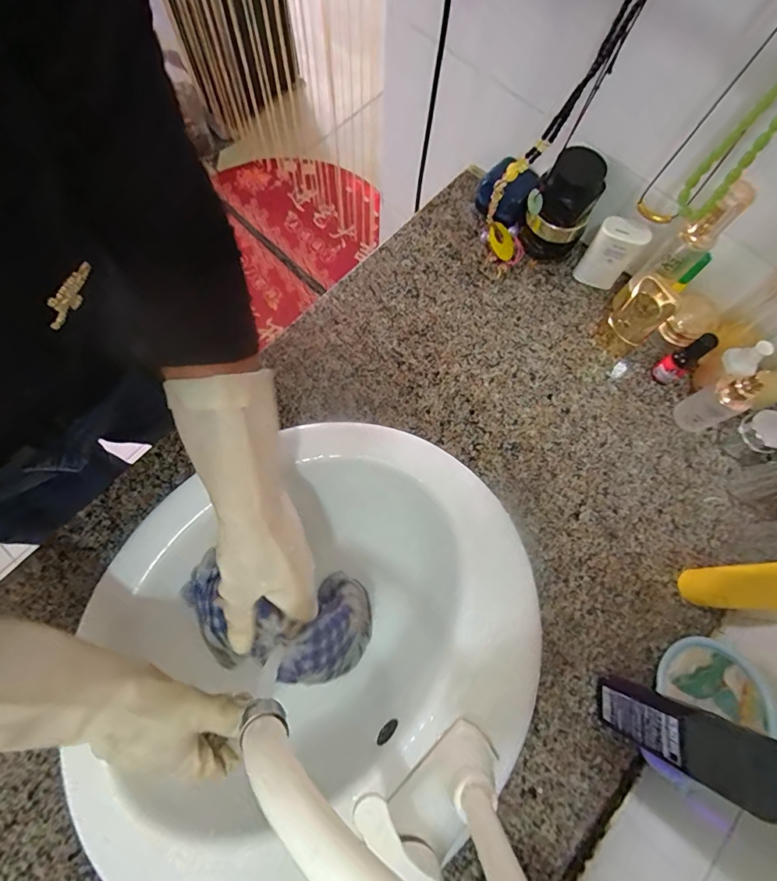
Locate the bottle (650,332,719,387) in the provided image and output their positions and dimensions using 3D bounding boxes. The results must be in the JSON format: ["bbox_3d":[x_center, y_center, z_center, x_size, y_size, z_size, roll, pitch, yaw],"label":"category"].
[{"bbox_3d":[0.351,-0.098,0.529,0.031,0.089,0.029,1,73,-2],"label":"bottle"}]

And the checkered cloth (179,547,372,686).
[{"bbox_3d":[-0.111,0.178,0.447,0.184,0.153,0.099,10,73,1],"label":"checkered cloth"}]

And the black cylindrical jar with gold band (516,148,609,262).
[{"bbox_3d":[0.216,-0.286,0.553,0.068,0.135,0.058,37,75,9],"label":"black cylindrical jar with gold band"}]

